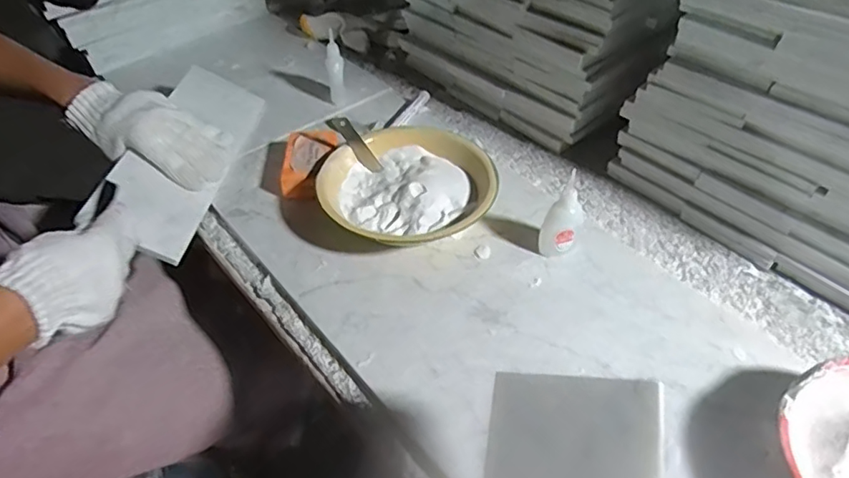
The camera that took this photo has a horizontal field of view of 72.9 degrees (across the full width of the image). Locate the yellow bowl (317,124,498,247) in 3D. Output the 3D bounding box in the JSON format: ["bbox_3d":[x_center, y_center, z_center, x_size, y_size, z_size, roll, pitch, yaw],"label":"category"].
[{"bbox_3d":[-0.017,-0.053,0.630,0.184,0.051,0.171,-1,46,1],"label":"yellow bowl"}]

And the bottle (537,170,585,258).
[{"bbox_3d":[0.138,-0.022,0.570,0.037,0.083,0.039,13,48,14],"label":"bottle"}]

